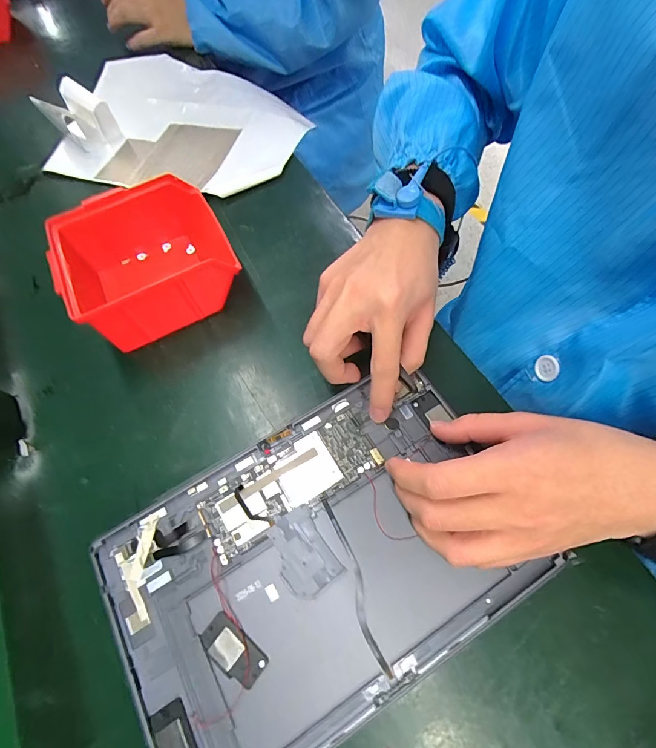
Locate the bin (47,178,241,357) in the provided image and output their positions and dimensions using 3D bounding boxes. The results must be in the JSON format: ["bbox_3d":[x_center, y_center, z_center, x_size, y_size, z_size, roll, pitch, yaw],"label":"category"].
[{"bbox_3d":[-0.158,-0.098,0.337,0.133,0.067,0.117,-27,67,-9],"label":"bin"}]

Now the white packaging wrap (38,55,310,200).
[{"bbox_3d":[-0.171,-0.314,0.448,0.266,0.053,0.235,18,68,10],"label":"white packaging wrap"}]

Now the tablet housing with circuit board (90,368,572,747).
[{"bbox_3d":[-0.008,0.114,0.240,0.247,0.011,0.166,-30,68,-11],"label":"tablet housing with circuit board"}]

